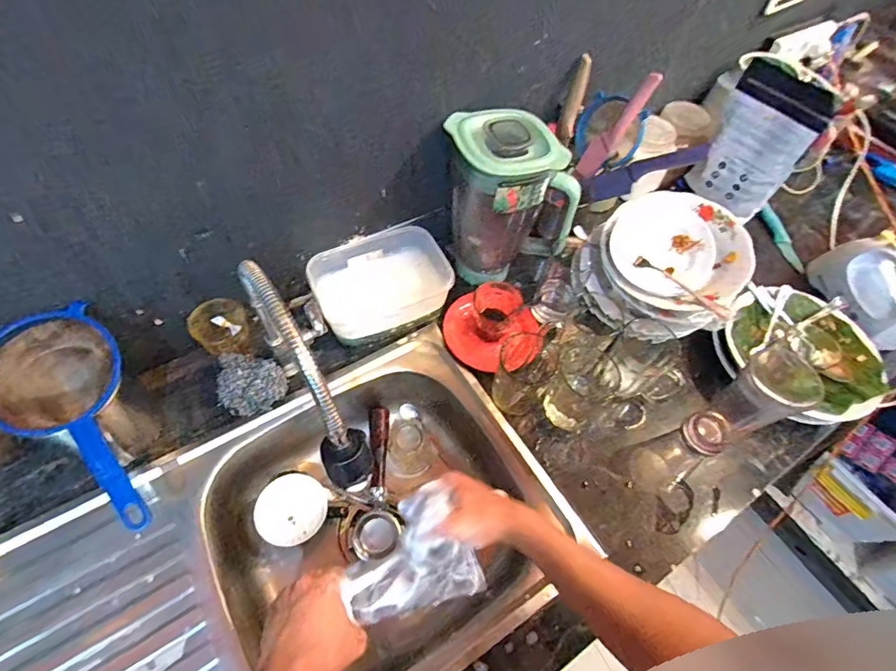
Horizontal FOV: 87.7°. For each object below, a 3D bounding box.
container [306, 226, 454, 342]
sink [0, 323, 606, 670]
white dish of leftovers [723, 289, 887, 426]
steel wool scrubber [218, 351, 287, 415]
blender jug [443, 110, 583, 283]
[{"bbox_3d":[-0.099,-0.077,0.713,0.201,0.076,0.150,-23,63,-18],"label":"container"},{"bbox_3d":[-0.233,0.317,0.582,0.747,0.131,0.403,-27,64,-20],"label":"sink"},{"bbox_3d":[0.532,0.026,0.702,0.232,0.047,0.221,2,58,-4],"label":"white dish of leftovers"},{"bbox_3d":[-0.267,0.068,0.635,0.092,0.034,0.073,7,56,0],"label":"steel wool scrubber"},{"bbox_3d":[0.084,-0.183,0.694,0.182,0.248,0.118,5,58,-2],"label":"blender jug"}]

